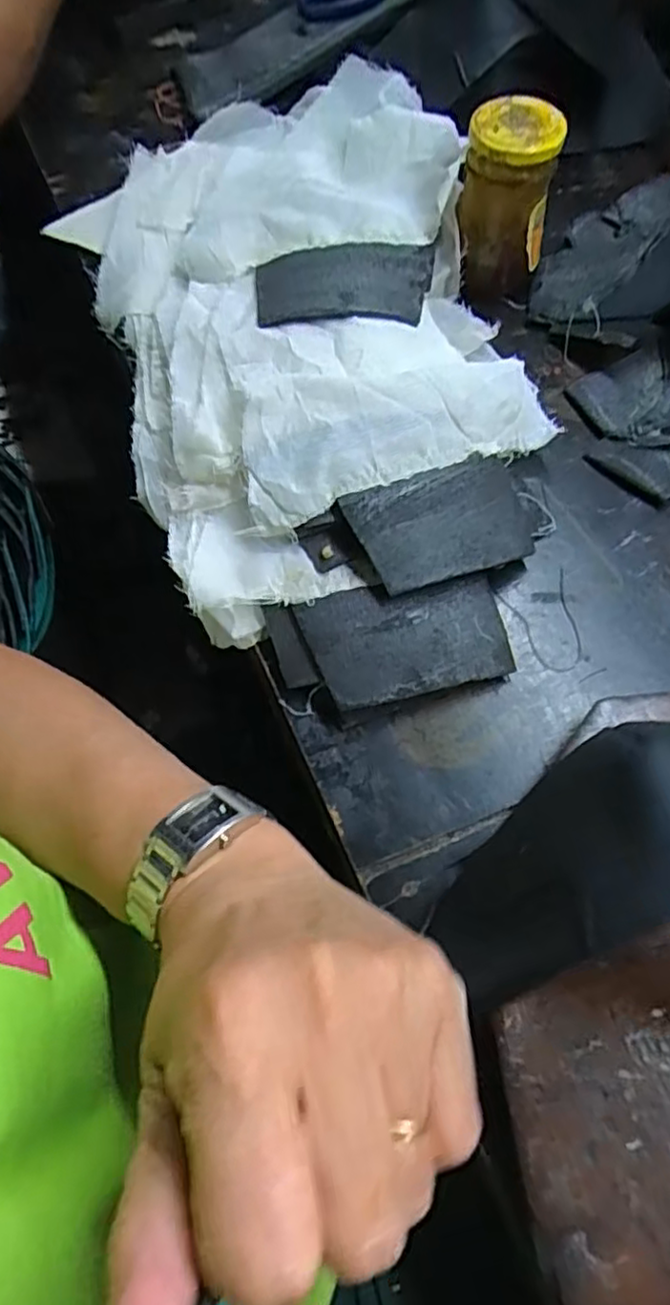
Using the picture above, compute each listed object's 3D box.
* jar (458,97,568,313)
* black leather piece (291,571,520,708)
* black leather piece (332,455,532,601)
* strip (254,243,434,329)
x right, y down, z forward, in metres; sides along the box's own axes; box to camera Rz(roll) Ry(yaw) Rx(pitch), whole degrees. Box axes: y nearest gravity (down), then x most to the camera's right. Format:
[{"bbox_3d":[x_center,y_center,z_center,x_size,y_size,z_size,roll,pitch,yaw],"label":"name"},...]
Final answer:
[{"bbox_3d":[0.113,-0.296,0.451,0.059,0.105,0.054,10,67,6],"label":"jar"},{"bbox_3d":[0.039,-0.007,0.365,0.109,0.018,0.061,-9,66,-3],"label":"black leather piece"},{"bbox_3d":[0.063,-0.072,0.376,0.105,0.013,0.062,-21,85,-18],"label":"black leather piece"},{"bbox_3d":[0.007,-0.244,0.441,0.116,0.016,0.078,0,66,2],"label":"strip"}]

